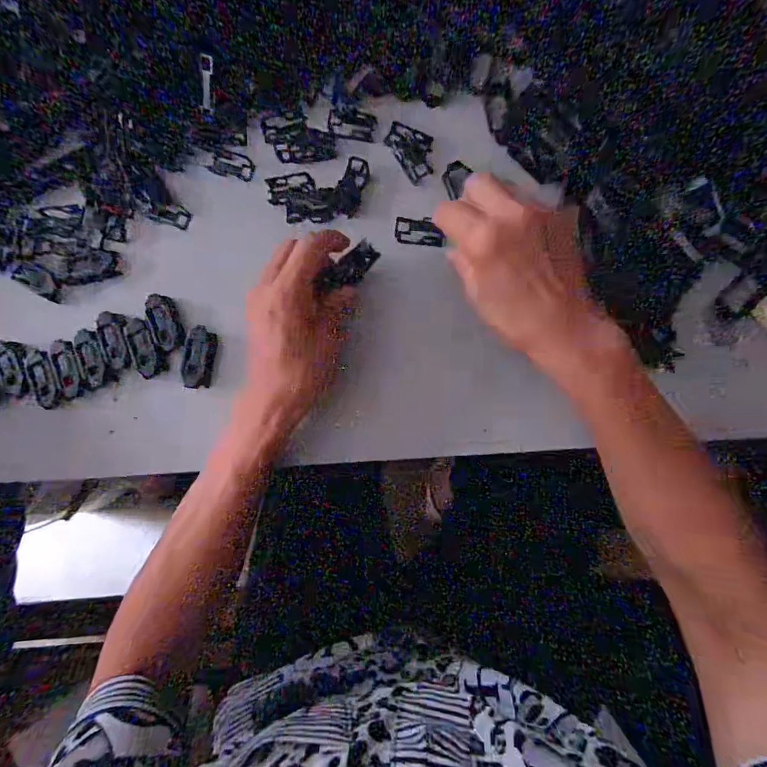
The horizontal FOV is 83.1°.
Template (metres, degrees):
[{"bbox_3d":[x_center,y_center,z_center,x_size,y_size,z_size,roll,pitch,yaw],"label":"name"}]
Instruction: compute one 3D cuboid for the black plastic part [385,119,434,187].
[{"bbox_3d":[0.024,-0.197,0.364,0.031,0.010,0.055,-31,85,-6],"label":"black plastic part"}]

